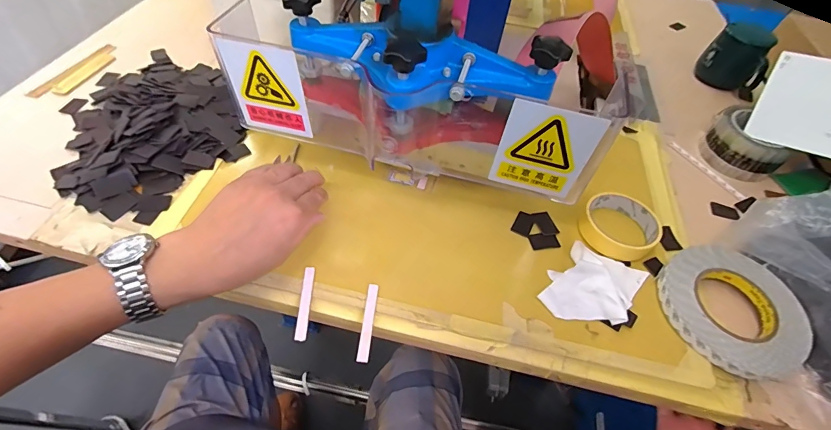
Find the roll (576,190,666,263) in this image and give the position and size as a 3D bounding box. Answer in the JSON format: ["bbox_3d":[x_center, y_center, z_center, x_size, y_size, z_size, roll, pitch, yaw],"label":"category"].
[{"bbox_3d":[0.246,0.012,0.468,0.085,0.029,0.085,3,53,-3],"label":"roll"}]

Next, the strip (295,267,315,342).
[{"bbox_3d":[-0.111,0.087,0.392,0.010,0.006,0.080,0,53,-5],"label":"strip"}]

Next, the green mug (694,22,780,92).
[{"bbox_3d":[0.577,-0.281,0.700,0.102,0.095,0.079,34,57,19],"label":"green mug"}]

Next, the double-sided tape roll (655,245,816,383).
[{"bbox_3d":[0.338,0.098,0.416,0.139,0.020,0.140,3,53,-3],"label":"double-sided tape roll"}]

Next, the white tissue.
[{"bbox_3d":[0.196,0.073,0.421,0.081,0.026,0.112,36,58,20],"label":"white tissue"}]

